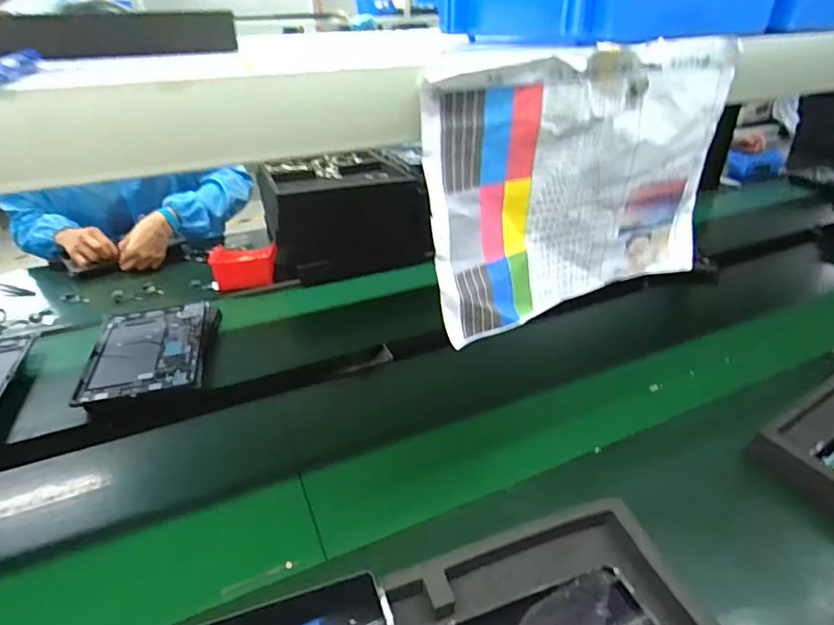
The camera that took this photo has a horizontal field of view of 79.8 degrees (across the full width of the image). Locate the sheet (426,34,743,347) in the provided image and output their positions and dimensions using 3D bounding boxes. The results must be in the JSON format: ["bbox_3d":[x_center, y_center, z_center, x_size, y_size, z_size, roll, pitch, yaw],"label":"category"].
[{"bbox_3d":[0.139,-0.101,0.413,0.284,0.199,0.031,-17,34,-25],"label":"sheet"}]

